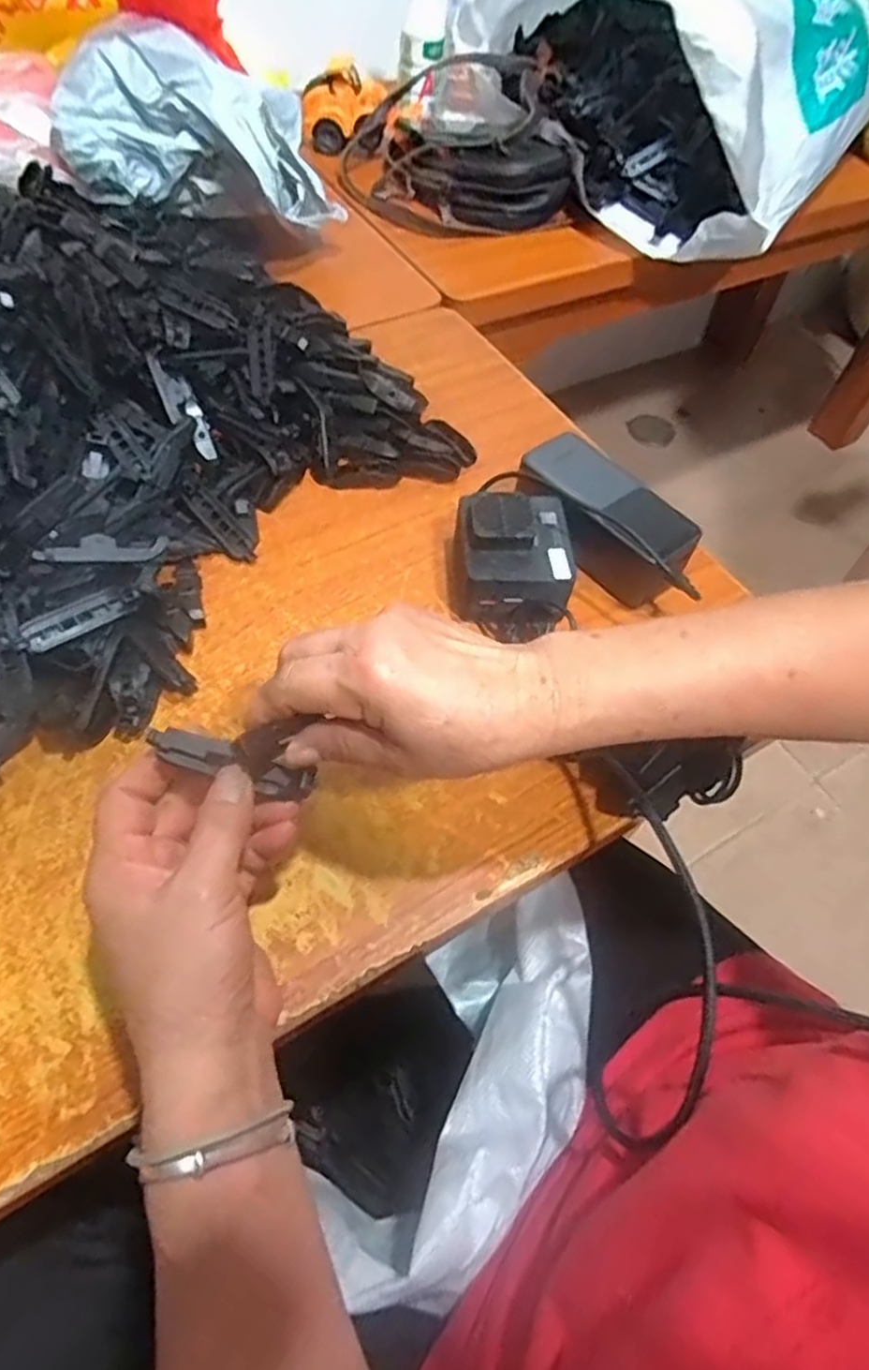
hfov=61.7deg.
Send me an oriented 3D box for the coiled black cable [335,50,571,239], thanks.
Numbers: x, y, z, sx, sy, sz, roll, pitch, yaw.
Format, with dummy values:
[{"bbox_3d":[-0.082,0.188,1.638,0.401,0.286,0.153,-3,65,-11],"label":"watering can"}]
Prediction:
[{"bbox_3d":[0.021,-0.610,0.810,0.243,0.098,0.263,-1,57,-6],"label":"coiled black cable"}]

